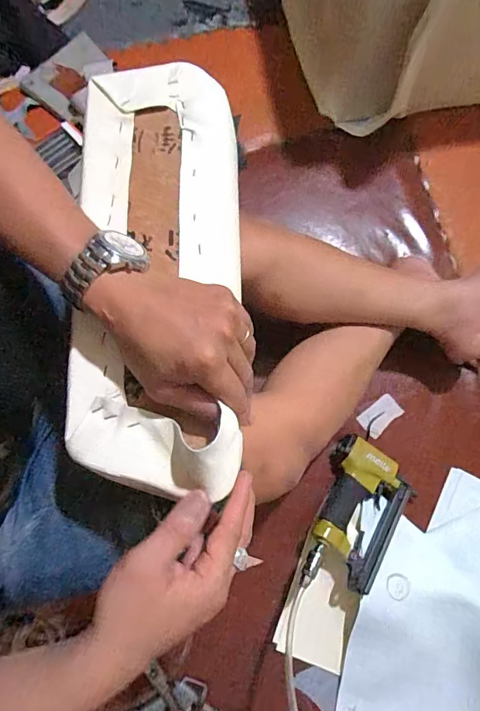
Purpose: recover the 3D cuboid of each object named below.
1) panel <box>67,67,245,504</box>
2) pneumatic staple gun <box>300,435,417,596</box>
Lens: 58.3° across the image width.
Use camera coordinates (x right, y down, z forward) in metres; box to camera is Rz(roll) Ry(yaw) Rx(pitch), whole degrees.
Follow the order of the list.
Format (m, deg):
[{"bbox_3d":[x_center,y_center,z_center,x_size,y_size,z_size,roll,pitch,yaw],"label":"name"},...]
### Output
[{"bbox_3d":[-0.073,-0.086,0.368,0.142,0.048,0.386,1,77,0],"label":"panel"},{"bbox_3d":[0.176,0.254,0.656,0.125,0.056,0.218,30,66,-7],"label":"pneumatic staple gun"}]

